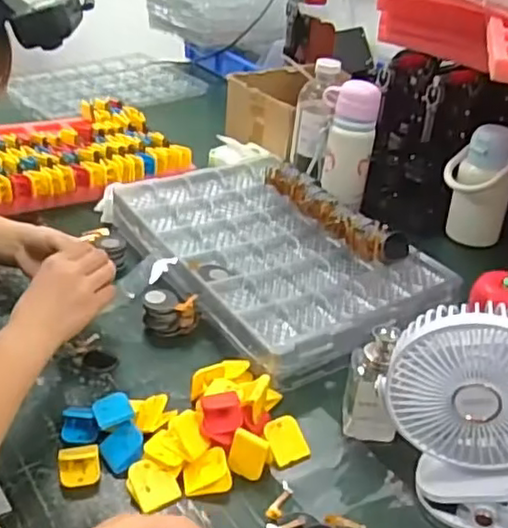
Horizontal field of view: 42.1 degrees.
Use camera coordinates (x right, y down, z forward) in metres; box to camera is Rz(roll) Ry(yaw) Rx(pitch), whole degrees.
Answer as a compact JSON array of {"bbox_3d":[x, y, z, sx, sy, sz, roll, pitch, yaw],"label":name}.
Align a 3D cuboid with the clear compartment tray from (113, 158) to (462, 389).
[{"bbox_3d":[0.028,-0.023,0.919,0.319,0.043,0.497,-13,35,-27],"label":"clear compartment tray"}]

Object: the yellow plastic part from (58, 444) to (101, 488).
[{"bbox_3d":[-0.160,0.185,0.607,0.036,0.011,0.038,-5,32,-15],"label":"yellow plastic part"}]

